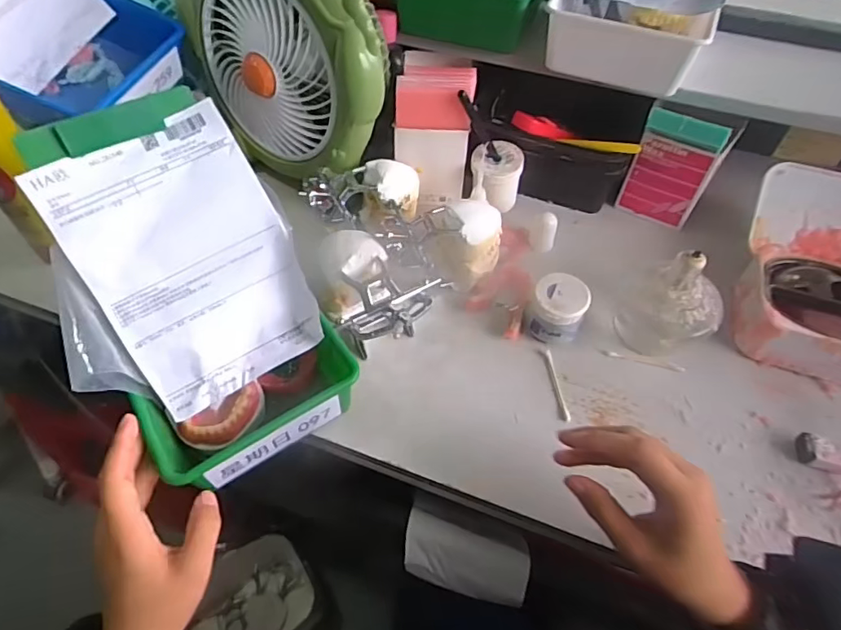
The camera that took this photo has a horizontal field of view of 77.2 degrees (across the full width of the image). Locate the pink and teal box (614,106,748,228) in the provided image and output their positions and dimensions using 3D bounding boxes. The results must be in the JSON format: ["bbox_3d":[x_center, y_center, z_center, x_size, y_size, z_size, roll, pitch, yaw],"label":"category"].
[{"bbox_3d":[0.274,-0.161,0.576,0.084,0.138,0.026,24,56,16],"label":"pink and teal box"}]

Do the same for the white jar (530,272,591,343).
[{"bbox_3d":[0.134,-0.006,0.512,0.053,0.047,0.056,18,57,13],"label":"white jar"}]

